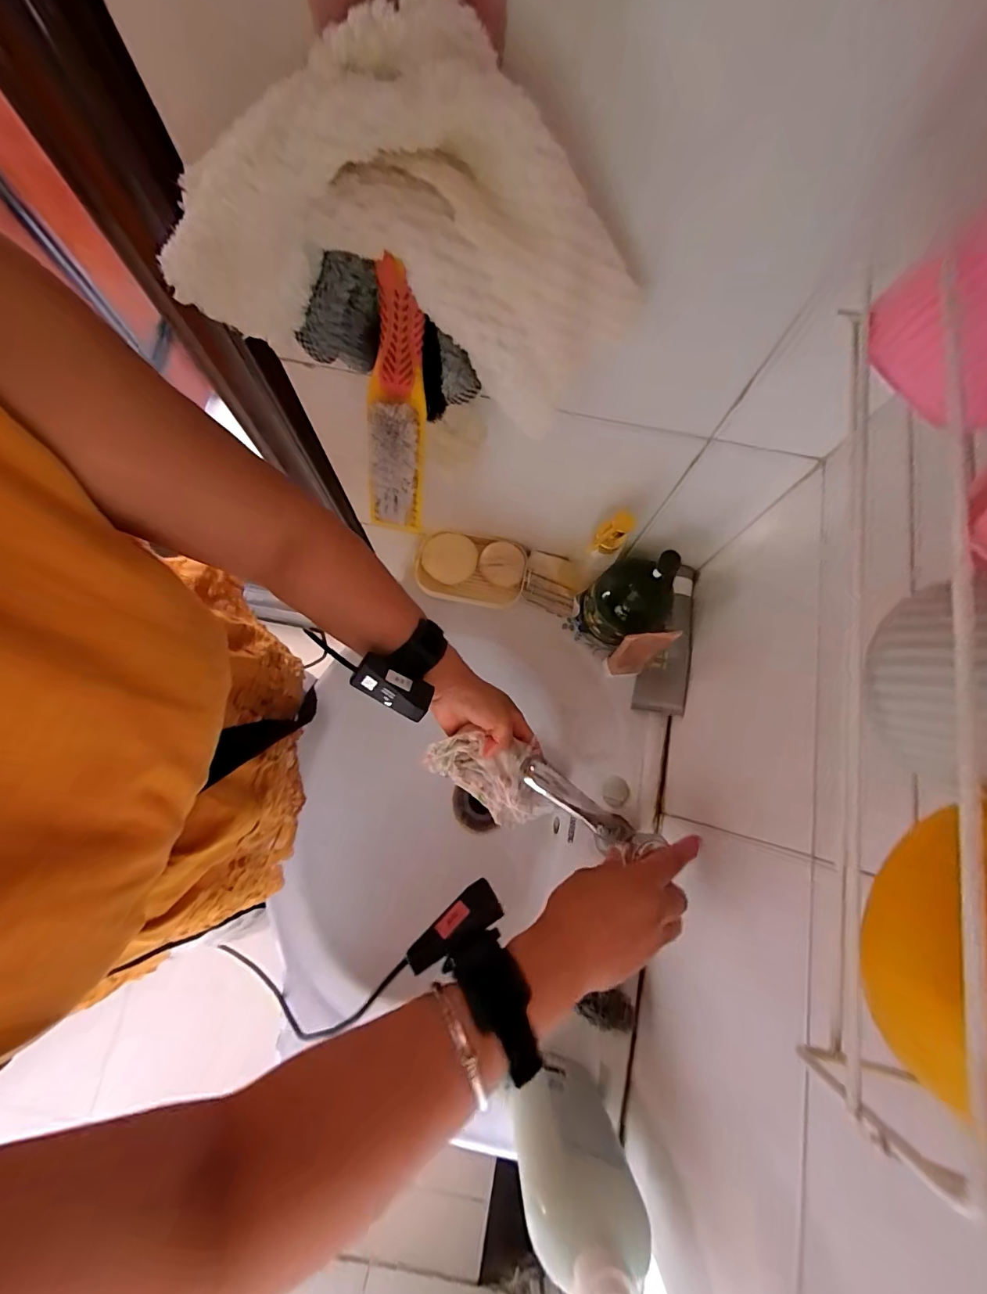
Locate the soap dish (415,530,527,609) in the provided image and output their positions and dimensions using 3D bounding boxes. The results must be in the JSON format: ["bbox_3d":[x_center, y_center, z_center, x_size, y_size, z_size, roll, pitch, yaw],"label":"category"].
[{"bbox_3d":[-0.028,-0.094,0.569,0.129,0.024,0.081,10,77,1],"label":"soap dish"}]

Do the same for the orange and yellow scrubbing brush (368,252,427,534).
[{"bbox_3d":[-0.055,-0.126,0.262,0.033,0.138,0.028,9,36,0],"label":"orange and yellow scrubbing brush"}]

